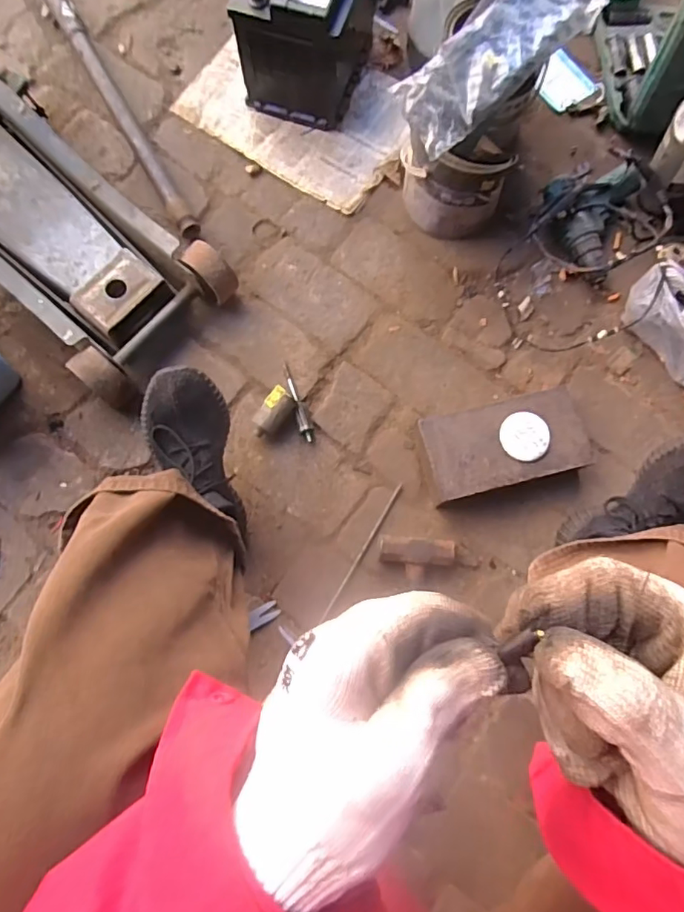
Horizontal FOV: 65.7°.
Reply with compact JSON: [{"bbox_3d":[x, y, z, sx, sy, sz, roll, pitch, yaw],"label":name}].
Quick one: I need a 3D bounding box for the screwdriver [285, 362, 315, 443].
[{"bbox_3d":[-0.065,-0.082,0.790,0.020,0.022,0.127,-18,79,-5],"label":"screwdriver"}]

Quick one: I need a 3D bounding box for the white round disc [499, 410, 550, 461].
[{"bbox_3d":[0.248,-0.027,0.718,0.063,0.009,0.066,0,78,-1],"label":"white round disc"}]

